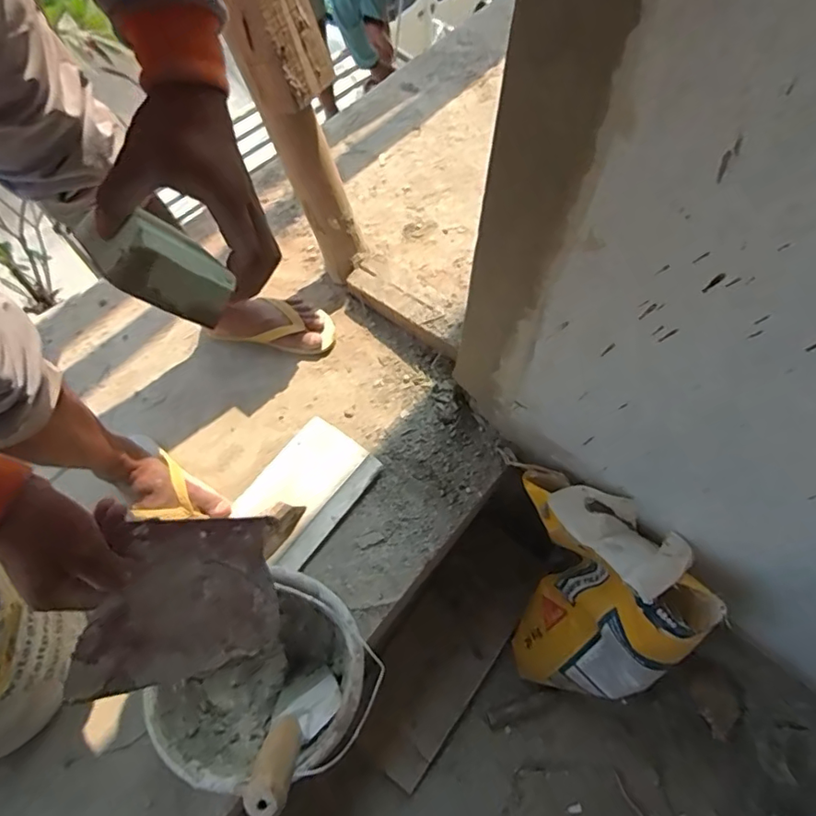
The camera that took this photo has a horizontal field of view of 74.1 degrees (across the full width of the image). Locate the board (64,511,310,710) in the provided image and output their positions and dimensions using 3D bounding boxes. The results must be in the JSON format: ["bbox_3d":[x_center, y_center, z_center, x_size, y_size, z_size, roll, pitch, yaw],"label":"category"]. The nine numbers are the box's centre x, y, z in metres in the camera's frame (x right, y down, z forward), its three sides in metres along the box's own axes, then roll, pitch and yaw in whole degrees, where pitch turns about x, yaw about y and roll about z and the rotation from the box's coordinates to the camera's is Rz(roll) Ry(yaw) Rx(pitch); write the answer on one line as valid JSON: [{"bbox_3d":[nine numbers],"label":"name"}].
[{"bbox_3d":[-0.174,0.157,0.447,0.016,0.170,0.129,7,91,46],"label":"board"}]

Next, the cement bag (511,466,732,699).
[{"bbox_3d":[0.294,0.297,0.899,0.188,0.429,0.327,-3,64,-1],"label":"cement bag"}]

